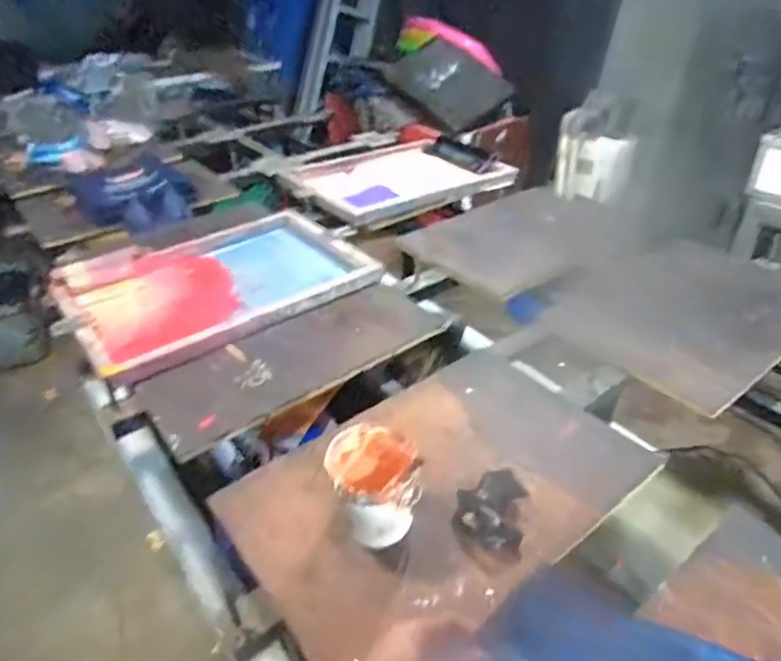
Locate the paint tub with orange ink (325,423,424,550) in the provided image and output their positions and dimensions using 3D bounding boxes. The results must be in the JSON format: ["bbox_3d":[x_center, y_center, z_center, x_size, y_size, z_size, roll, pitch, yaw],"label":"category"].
[{"bbox_3d":[-0.024,0.211,0.780,0.119,0.114,0.131,-4,37,-4],"label":"paint tub with orange ink"}]

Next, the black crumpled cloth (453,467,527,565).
[{"bbox_3d":[0.141,0.266,0.802,0.099,0.062,0.125,5,37,8],"label":"black crumpled cloth"}]

